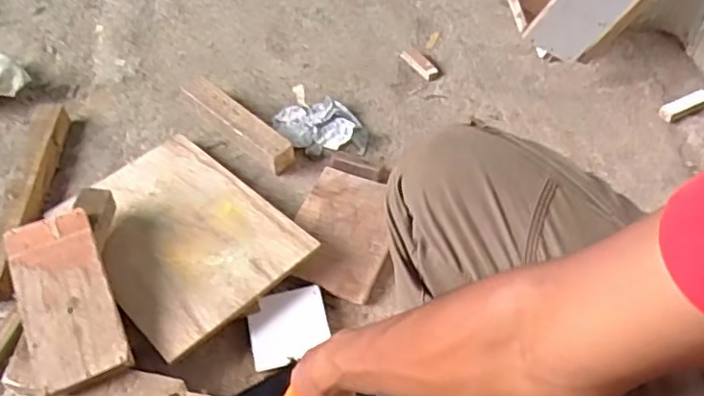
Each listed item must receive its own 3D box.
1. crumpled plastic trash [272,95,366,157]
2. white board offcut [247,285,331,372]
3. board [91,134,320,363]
[{"bbox_3d":[-0.051,-0.118,1.035,0.147,0.028,0.106,-4,49,-2],"label":"crumpled plastic trash"},{"bbox_3d":[-0.079,0.159,0.791,0.097,0.010,0.095,-11,50,-9],"label":"white board offcut"},{"bbox_3d":[-0.241,0.045,0.870,0.232,0.015,0.334,-38,55,-25],"label":"board"}]

